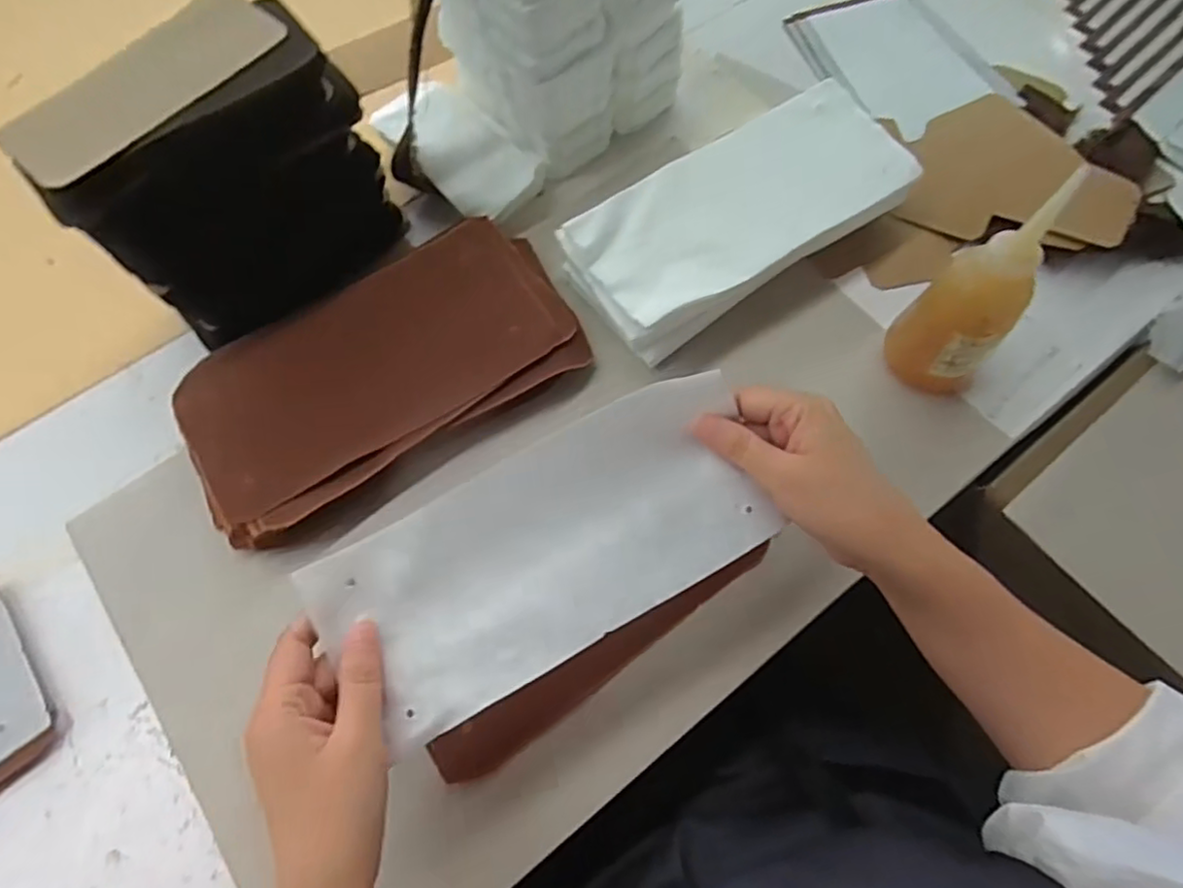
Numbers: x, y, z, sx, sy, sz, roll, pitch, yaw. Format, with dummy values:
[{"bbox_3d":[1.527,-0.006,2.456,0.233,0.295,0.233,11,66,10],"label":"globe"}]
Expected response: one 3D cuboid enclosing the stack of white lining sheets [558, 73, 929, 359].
[{"bbox_3d":[0.110,-0.170,0.500,0.251,0.056,0.117,-32,71,-12],"label":"stack of white lining sheets"}]

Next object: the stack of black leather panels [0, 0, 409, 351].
[{"bbox_3d":[-0.248,-0.184,0.459,0.187,0.153,0.095,-43,74,-15],"label":"stack of black leather panels"}]

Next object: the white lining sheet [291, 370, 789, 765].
[{"bbox_3d":[-0.022,0.054,0.347,0.235,0.027,0.106,-27,70,-9],"label":"white lining sheet"}]

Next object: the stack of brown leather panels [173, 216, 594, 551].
[{"bbox_3d":[-0.152,-0.059,0.476,0.277,0.031,0.158,-31,71,-11],"label":"stack of brown leather panels"}]

